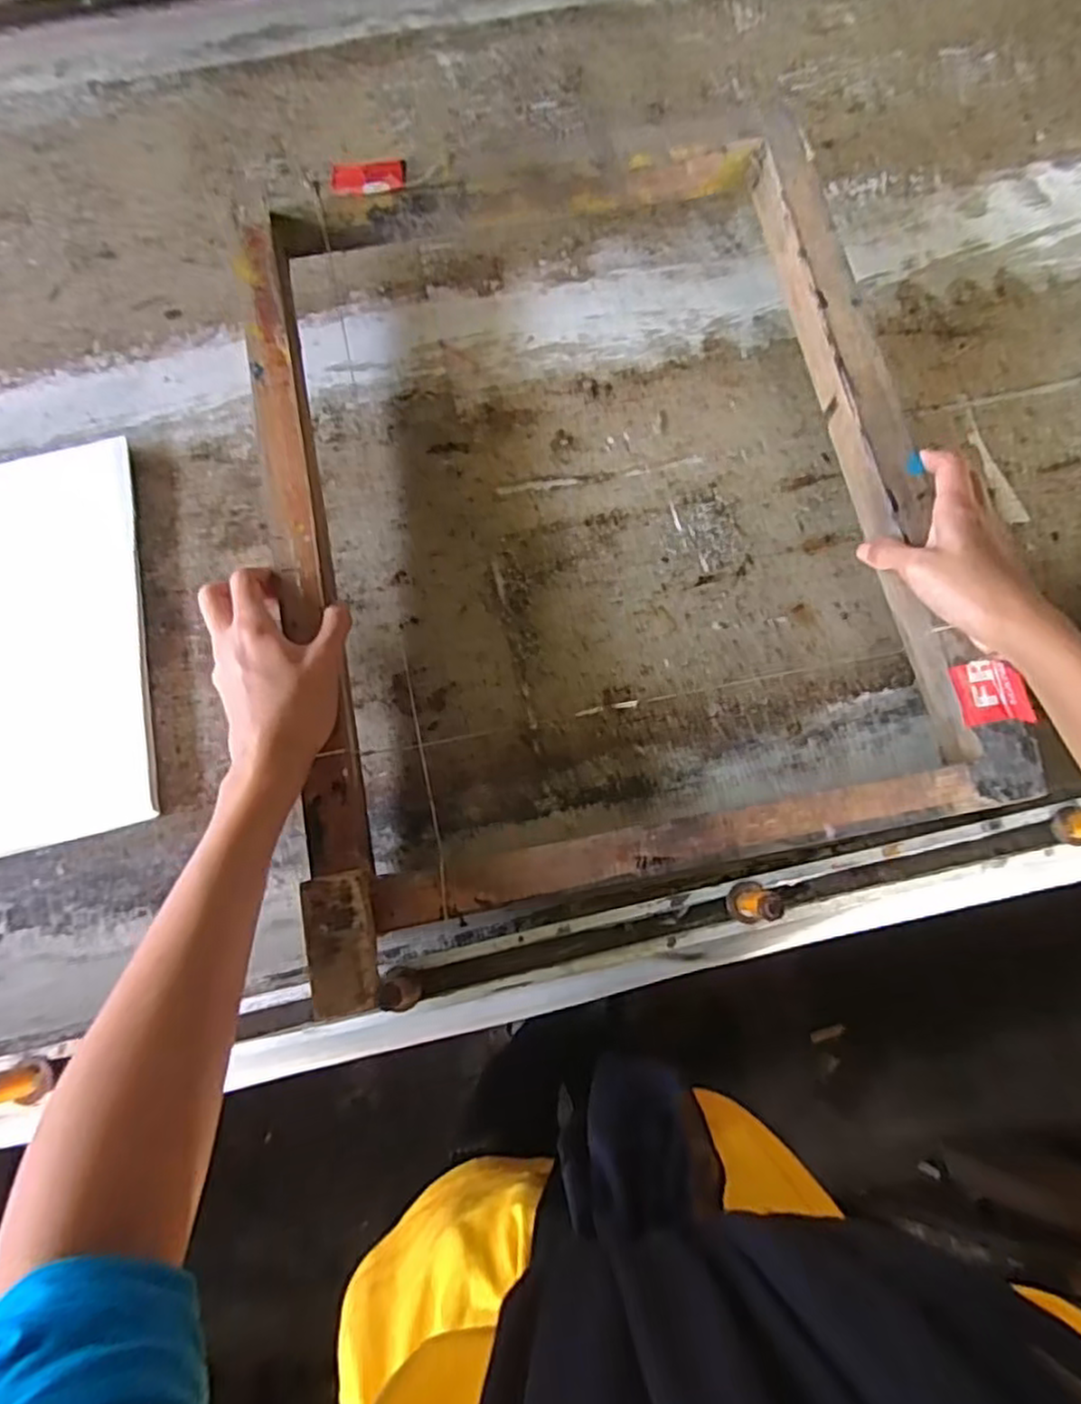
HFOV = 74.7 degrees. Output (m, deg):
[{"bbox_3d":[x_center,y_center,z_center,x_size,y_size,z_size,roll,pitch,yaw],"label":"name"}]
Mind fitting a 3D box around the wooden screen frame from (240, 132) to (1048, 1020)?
[{"bbox_3d":[0.035,-0.128,0.442,0.398,0.047,0.510,-12,73,-3],"label":"wooden screen frame"}]

